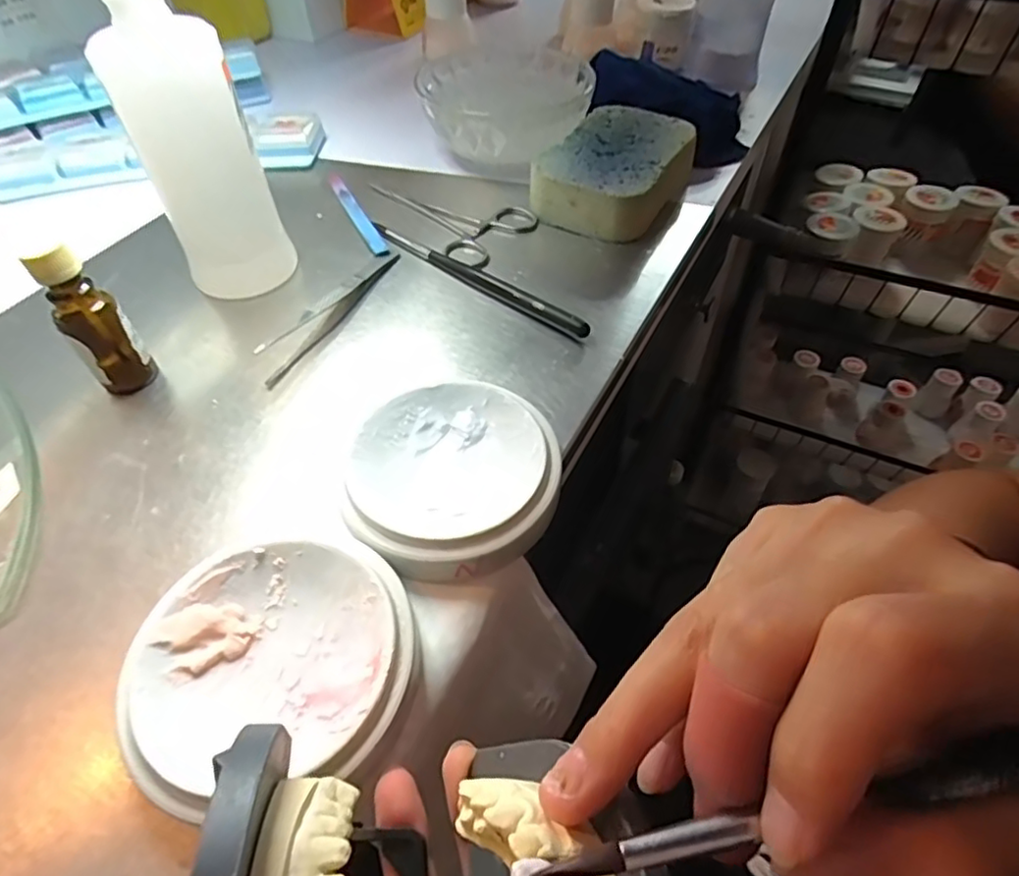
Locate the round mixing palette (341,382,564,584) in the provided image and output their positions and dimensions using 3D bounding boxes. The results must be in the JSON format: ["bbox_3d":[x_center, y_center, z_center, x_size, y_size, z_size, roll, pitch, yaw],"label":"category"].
[{"bbox_3d":[-0.022,0.016,0.252,0.081,0.022,0.085,-1,50,1],"label":"round mixing palette"}]

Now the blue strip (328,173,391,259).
[{"bbox_3d":[-0.101,-0.149,0.403,0.010,0.004,0.112,-22,53,-16],"label":"blue strip"}]

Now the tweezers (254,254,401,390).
[{"bbox_3d":[-0.100,-0.071,0.337,0.022,0.005,0.119,21,54,18],"label":"tweezers"}]

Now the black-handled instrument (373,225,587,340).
[{"bbox_3d":[-0.021,-0.094,0.354,0.160,0.009,0.009,32,58,24],"label":"black-handled instrument"}]

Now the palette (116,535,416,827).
[{"bbox_3d":[-0.076,0.074,0.204,0.087,0.021,0.080,-1,50,1],"label":"palette"}]

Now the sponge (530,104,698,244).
[{"bbox_3d":[0.071,-0.174,0.401,0.075,0.034,0.112,26,55,21],"label":"sponge"}]

